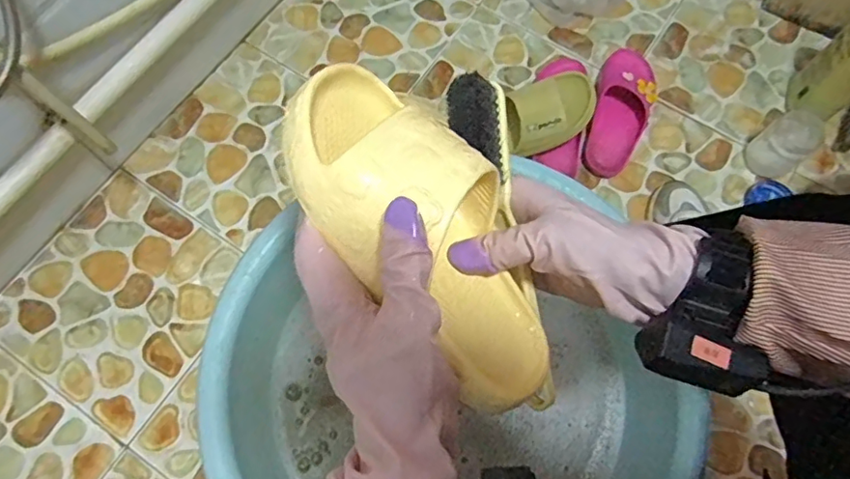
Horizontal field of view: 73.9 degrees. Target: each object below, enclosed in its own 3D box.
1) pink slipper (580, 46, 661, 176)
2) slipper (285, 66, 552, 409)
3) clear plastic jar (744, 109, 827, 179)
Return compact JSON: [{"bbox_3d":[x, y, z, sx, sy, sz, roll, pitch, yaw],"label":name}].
[{"bbox_3d":[0.324,-0.214,0.937,0.096,0.055,0.227,18,73,7],"label":"pink slipper"},{"bbox_3d":[0.004,-0.002,0.342,0.097,0.070,0.223,-39,102,-11],"label":"slipper"},{"bbox_3d":[0.561,-0.148,0.888,0.074,0.097,0.070,0,71,1],"label":"clear plastic jar"}]

